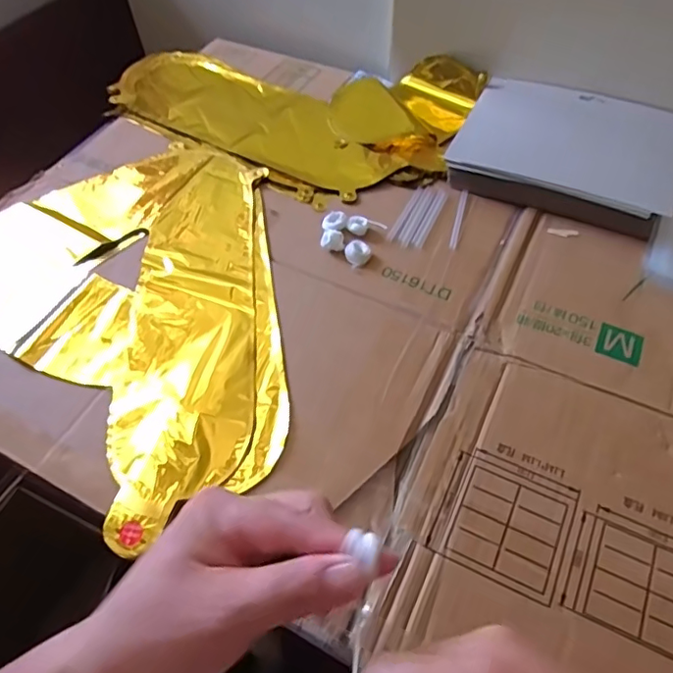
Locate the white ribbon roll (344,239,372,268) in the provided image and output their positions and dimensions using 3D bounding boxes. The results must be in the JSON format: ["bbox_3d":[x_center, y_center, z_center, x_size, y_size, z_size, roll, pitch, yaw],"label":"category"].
[{"bbox_3d":[0.019,-0.075,0.501,0.022,0.012,0.023,-1,55,1],"label":"white ribbon roll"}]

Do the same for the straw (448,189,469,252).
[{"bbox_3d":[0.117,-0.113,0.530,0.007,0.004,0.081,13,57,10],"label":"straw"}]

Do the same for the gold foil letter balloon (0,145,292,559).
[{"bbox_3d":[-0.185,-0.051,0.487,0.395,0.013,0.339,23,59,17],"label":"gold foil letter balloon"}]

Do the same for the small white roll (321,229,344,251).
[{"bbox_3d":[-0.004,-0.087,0.505,0.020,0.014,0.018,-2,55,1],"label":"small white roll"}]

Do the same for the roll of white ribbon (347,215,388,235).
[{"bbox_3d":[0.027,-0.100,0.516,0.035,0.013,0.015,25,60,18],"label":"roll of white ribbon"}]

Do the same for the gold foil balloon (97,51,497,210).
[{"bbox_3d":[-0.054,-0.282,0.658,0.426,0.040,0.258,28,61,20],"label":"gold foil balloon"}]

